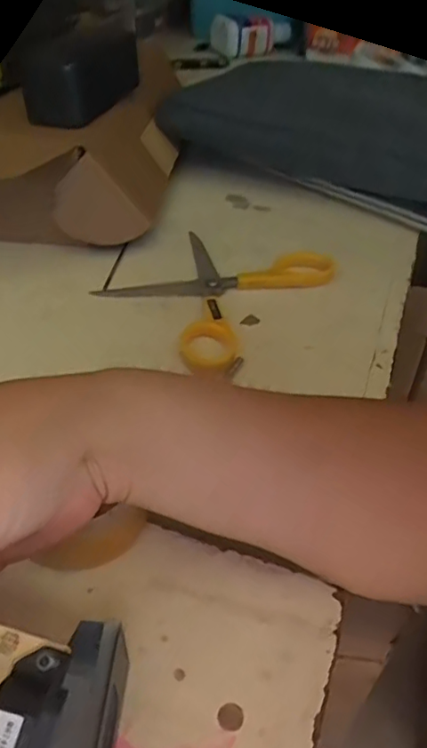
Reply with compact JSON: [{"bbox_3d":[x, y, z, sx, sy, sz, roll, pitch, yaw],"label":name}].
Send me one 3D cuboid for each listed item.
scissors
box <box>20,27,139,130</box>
[{"bbox_3d":[0.001,-0.071,0.465,0.126,0.022,0.156,32,49,27],"label":"scissors"},{"bbox_3d":[-0.109,-0.258,0.491,0.050,0.065,0.106,16,44,13],"label":"box"}]

